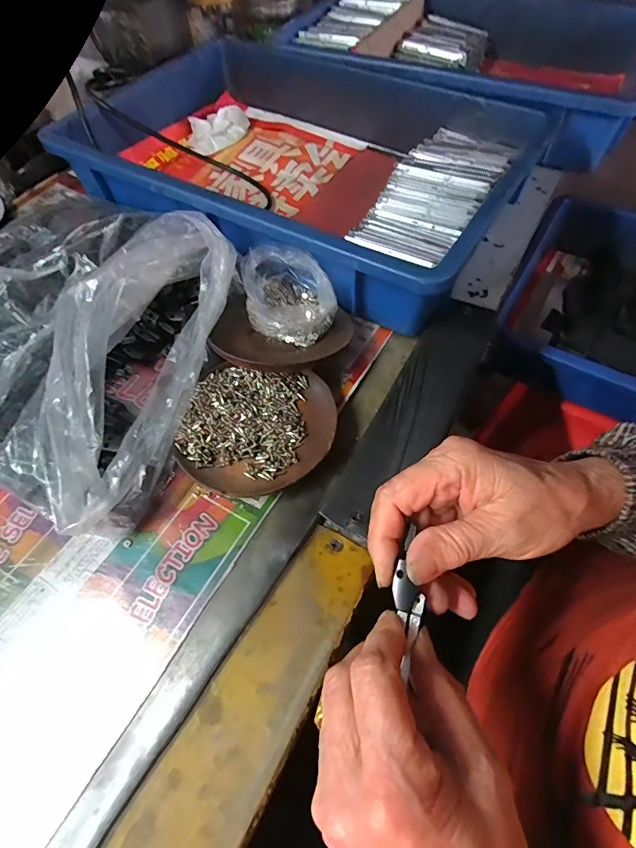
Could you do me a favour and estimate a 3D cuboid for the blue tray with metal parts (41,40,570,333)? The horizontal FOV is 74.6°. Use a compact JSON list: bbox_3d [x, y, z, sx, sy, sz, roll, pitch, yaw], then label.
[{"bbox_3d":[-0.015,-0.285,0.441,0.422,0.075,0.322,28,64,16],"label":"blue tray with metal parts"}]

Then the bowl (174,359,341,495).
[{"bbox_3d":[-0.042,0.004,0.300,0.104,0.019,0.099,-1,59,1],"label":"bowl"}]

